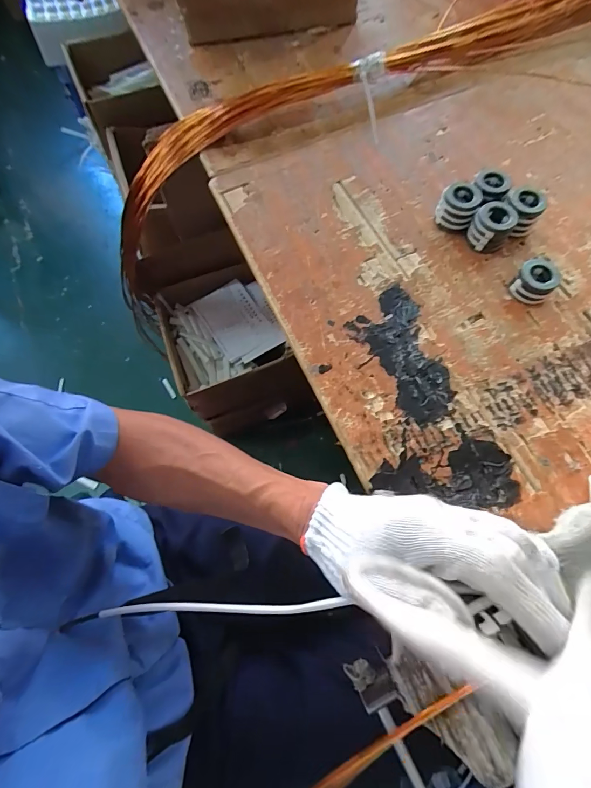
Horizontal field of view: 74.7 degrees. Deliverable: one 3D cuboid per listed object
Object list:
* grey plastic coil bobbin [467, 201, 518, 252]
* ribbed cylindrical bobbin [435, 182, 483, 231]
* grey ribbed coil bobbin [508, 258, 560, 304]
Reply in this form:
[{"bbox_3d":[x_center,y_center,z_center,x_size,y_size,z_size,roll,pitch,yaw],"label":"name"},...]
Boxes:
[{"bbox_3d":[0.247,-0.208,0.487,0.044,0.044,0.048,0,68,0],"label":"grey plastic coil bobbin"},{"bbox_3d":[0.208,-0.239,0.498,0.045,0.046,0.038,30,71,12],"label":"ribbed cylindrical bobbin"},{"bbox_3d":[0.285,-0.132,0.461,0.043,0.034,0.038,41,74,15],"label":"grey ribbed coil bobbin"}]

